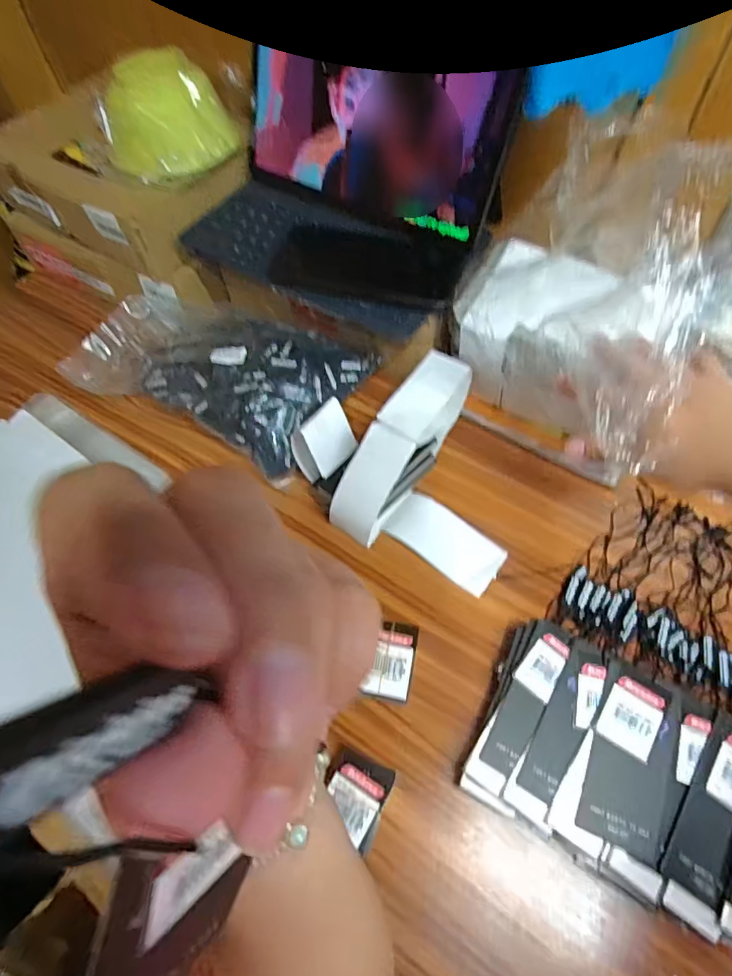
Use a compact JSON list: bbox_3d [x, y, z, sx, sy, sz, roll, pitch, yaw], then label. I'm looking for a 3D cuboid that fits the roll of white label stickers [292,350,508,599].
[{"bbox_3d":[0.051,-0.012,0.438,0.170,0.077,0.180,-28,61,-13],"label":"roll of white label stickers"}]

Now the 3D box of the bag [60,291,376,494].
[{"bbox_3d":[-0.147,-0.117,0.513,0.276,0.072,0.161,20,62,14],"label":"bag"}]

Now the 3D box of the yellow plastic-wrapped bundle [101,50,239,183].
[{"bbox_3d":[-0.188,-0.344,0.475,0.131,0.076,0.092,-14,59,-6],"label":"yellow plastic-wrapped bundle"}]

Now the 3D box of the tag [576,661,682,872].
[{"bbox_3d":[0.176,0.177,0.333,0.055,0.004,0.107,25,69,10],"label":"tag"}]

